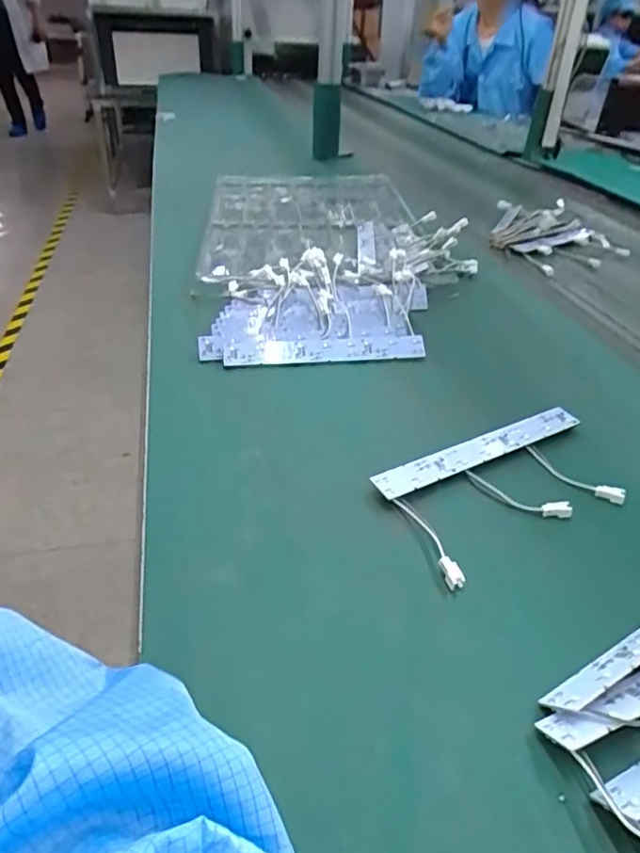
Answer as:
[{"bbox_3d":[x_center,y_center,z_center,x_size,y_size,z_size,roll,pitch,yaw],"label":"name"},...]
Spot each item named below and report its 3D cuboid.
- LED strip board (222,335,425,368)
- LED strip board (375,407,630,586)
[{"bbox_3d":[0.005,-0.073,0.592,0.192,0.007,0.028,-4,66,-6],"label":"LED strip board"},{"bbox_3d":[0.141,0.040,0.447,0.199,0.012,0.102,-19,39,-25],"label":"LED strip board"}]

